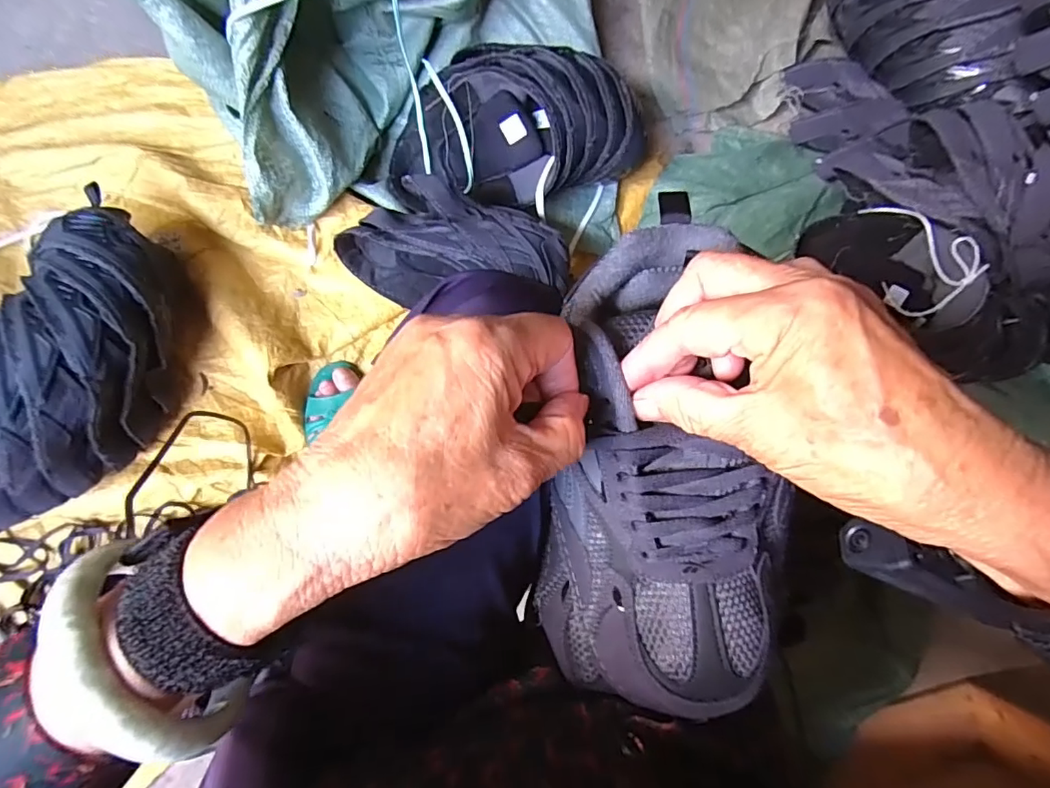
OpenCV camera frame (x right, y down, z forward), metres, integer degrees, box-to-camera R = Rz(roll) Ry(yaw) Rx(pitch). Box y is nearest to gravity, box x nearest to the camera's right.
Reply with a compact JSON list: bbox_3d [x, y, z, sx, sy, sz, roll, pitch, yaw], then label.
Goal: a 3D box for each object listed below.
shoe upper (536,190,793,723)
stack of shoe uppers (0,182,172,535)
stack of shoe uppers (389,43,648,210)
[{"bbox_3d":[0.069,0.032,0.270,0.107,0.077,0.226,-3,91,-9],"label":"shoe upper"},{"bbox_3d":[-0.522,0.017,0.549,0.188,0.115,0.445,34,83,-7],"label":"stack of shoe uppers"},{"bbox_3d":[-0.005,-0.319,0.659,0.312,0.143,0.167,3,88,-9],"label":"stack of shoe uppers"}]

